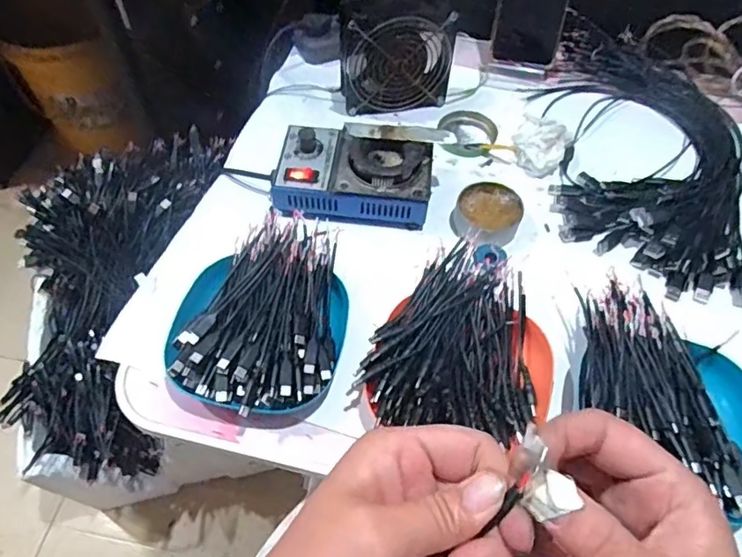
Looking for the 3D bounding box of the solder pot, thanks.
[{"bbox_3d":[-0.012,-0.101,0.539,0.160,0.052,0.104,7,57,4],"label":"solder pot"}]

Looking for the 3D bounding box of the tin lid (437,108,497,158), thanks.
[{"bbox_3d":[0.108,-0.164,0.625,0.065,0.008,0.069,1,57,-1],"label":"tin lid"}]

